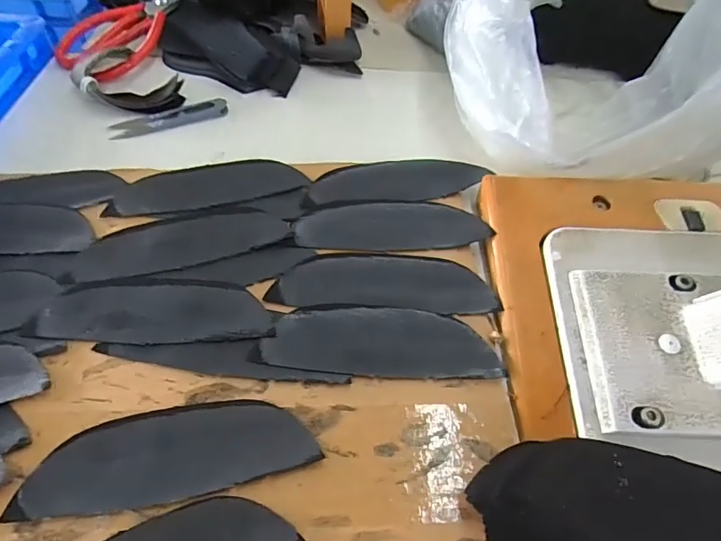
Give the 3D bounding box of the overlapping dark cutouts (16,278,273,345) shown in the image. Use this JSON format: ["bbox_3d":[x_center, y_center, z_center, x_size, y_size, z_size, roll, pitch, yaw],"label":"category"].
[{"bbox_3d":[-0.127,0.023,0.299,0.140,0.004,0.049,-1,54,-2],"label":"overlapping dark cutouts"}]

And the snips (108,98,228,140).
[{"bbox_3d":[-0.169,-0.136,0.426,0.100,0.008,0.025,-15,56,-13],"label":"snips"}]

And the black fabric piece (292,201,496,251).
[{"bbox_3d":[0.022,-0.036,0.347,0.134,0.007,0.046,0,54,-2],"label":"black fabric piece"}]

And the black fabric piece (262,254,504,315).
[{"bbox_3d":[0.015,0.007,0.320,0.143,0.004,0.046,2,54,0],"label":"black fabric piece"}]

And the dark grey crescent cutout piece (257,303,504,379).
[{"bbox_3d":[0.010,0.041,0.290,0.141,0.006,0.048,2,54,0],"label":"dark grey crescent cutout piece"}]

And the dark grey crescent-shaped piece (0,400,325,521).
[{"bbox_3d":[-0.097,0.094,0.250,0.141,0.004,0.048,-8,54,-10],"label":"dark grey crescent-shaped piece"}]

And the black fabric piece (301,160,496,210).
[{"bbox_3d":[0.025,-0.074,0.378,0.140,0.010,0.053,-7,48,-8],"label":"black fabric piece"}]

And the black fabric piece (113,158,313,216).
[{"bbox_3d":[-0.115,-0.066,0.371,0.139,0.008,0.056,-12,55,-10],"label":"black fabric piece"}]

